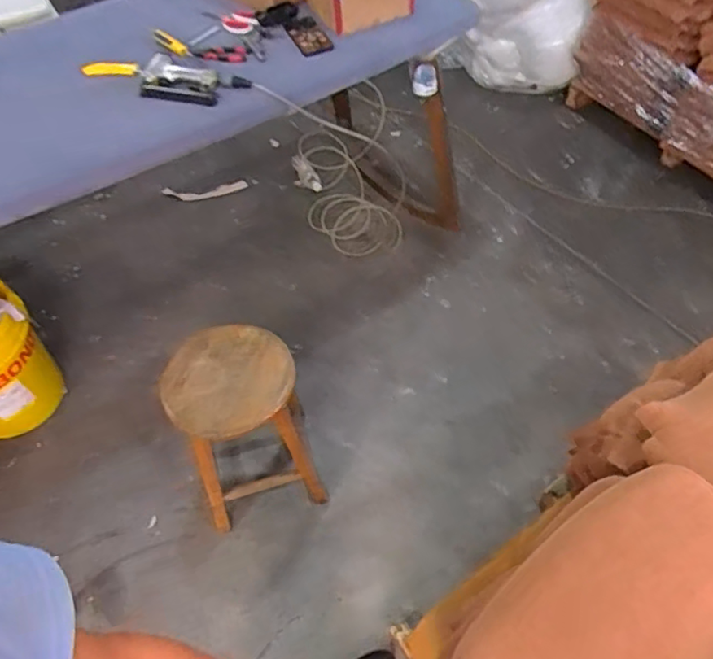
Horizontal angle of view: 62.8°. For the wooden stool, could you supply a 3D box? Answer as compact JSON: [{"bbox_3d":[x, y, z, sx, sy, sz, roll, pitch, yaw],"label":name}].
[{"bbox_3d":[-0.255,0.216,1.355,0.262,0.383,0.278,-12,52,-6],"label":"wooden stool"}]

